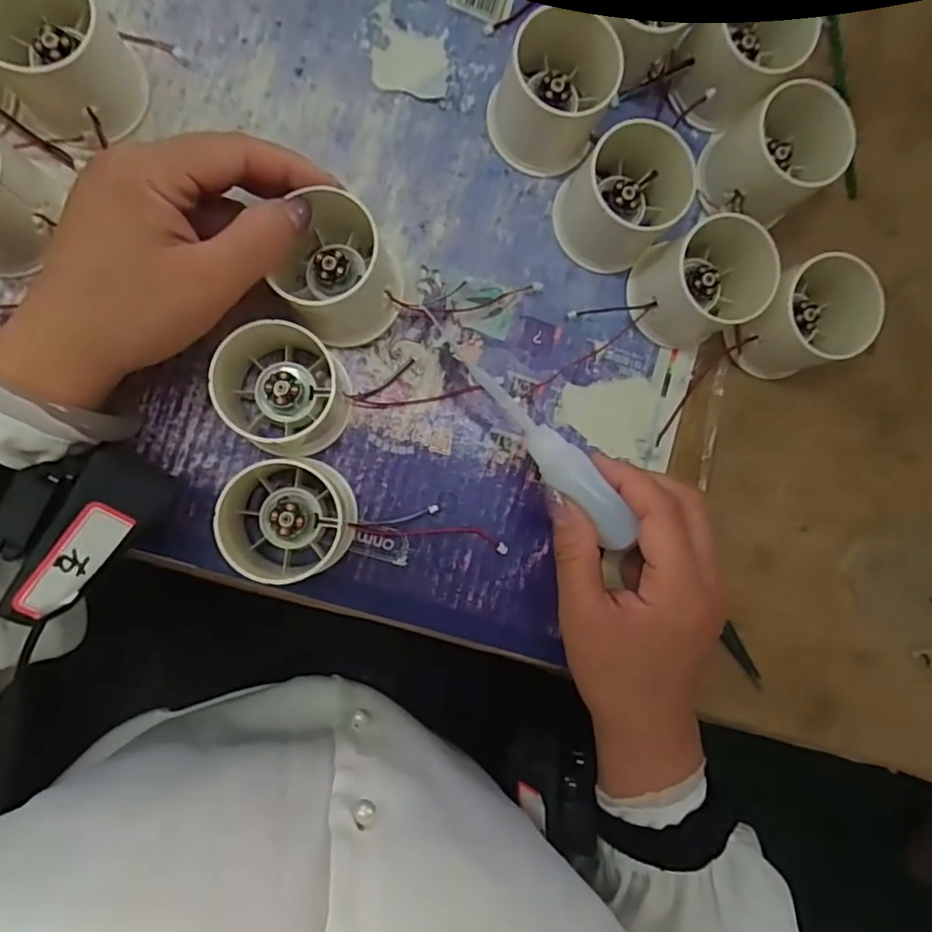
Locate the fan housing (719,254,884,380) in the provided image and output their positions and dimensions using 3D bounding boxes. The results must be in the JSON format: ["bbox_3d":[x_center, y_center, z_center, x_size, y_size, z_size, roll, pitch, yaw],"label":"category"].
[{"bbox_3d":[0.173,-0.076,0.308,0.059,0.049,0.051,-23,93,-8],"label":"fan housing"}]

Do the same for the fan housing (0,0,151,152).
[{"bbox_3d":[-0.174,-0.183,0.259,0.057,0.045,0.057,-45,95,-6],"label":"fan housing"}]

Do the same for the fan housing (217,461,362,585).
[{"bbox_3d":[-0.078,0.025,0.269,0.052,0.049,0.056,0,89,-8],"label":"fan housing"}]

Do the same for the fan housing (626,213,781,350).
[{"bbox_3d":[0.119,-0.093,0.299,0.061,0.050,0.055,-29,93,-8],"label":"fan housing"}]

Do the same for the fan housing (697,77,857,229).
[{"bbox_3d":[0.158,-0.158,0.307,0.063,0.049,0.052,-39,95,-7],"label":"fan housing"}]

